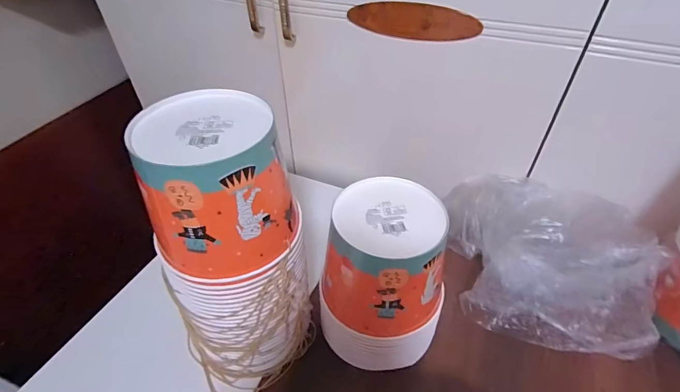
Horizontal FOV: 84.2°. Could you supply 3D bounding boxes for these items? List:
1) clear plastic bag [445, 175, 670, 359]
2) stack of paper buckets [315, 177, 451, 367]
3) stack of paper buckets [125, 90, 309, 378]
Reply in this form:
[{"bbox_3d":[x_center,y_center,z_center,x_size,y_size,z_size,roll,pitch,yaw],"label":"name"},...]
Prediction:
[{"bbox_3d":[0.309,0.084,0.575,0.284,0.131,0.240,10,46,11],"label":"clear plastic bag"},{"bbox_3d":[0.061,0.108,0.495,0.141,0.218,0.155,8,46,10],"label":"stack of paper buckets"},{"bbox_3d":[-0.119,0.069,0.439,0.145,0.324,0.152,4,45,5],"label":"stack of paper buckets"}]

